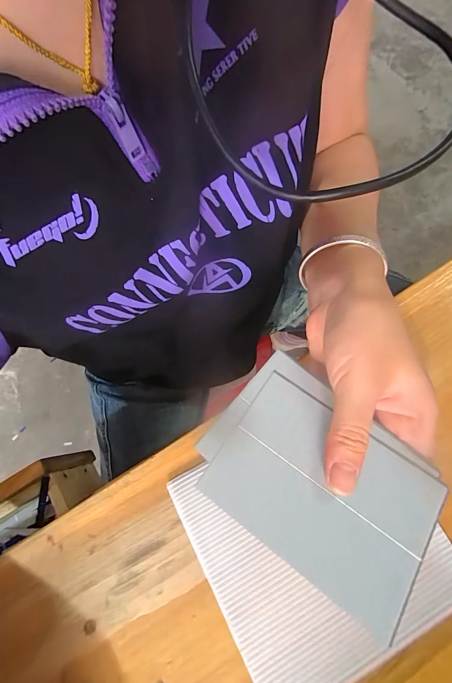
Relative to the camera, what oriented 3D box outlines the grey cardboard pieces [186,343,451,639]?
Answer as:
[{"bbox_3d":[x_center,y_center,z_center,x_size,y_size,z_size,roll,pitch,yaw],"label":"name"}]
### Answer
[{"bbox_3d":[0.049,0.070,0.164,0.116,0.012,0.087,36,77,11],"label":"grey cardboard pieces"}]

